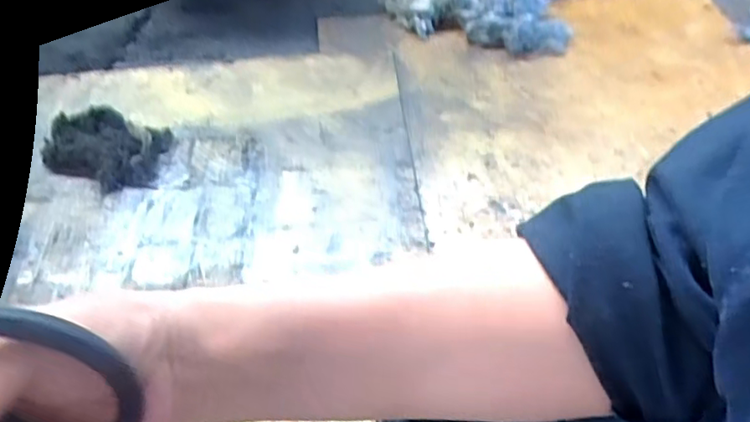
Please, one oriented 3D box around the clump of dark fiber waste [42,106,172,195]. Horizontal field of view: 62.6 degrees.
[{"bbox_3d":[-0.580,-0.138,1.312,0.313,0.042,0.198,13,46,14],"label":"clump of dark fiber waste"}]

